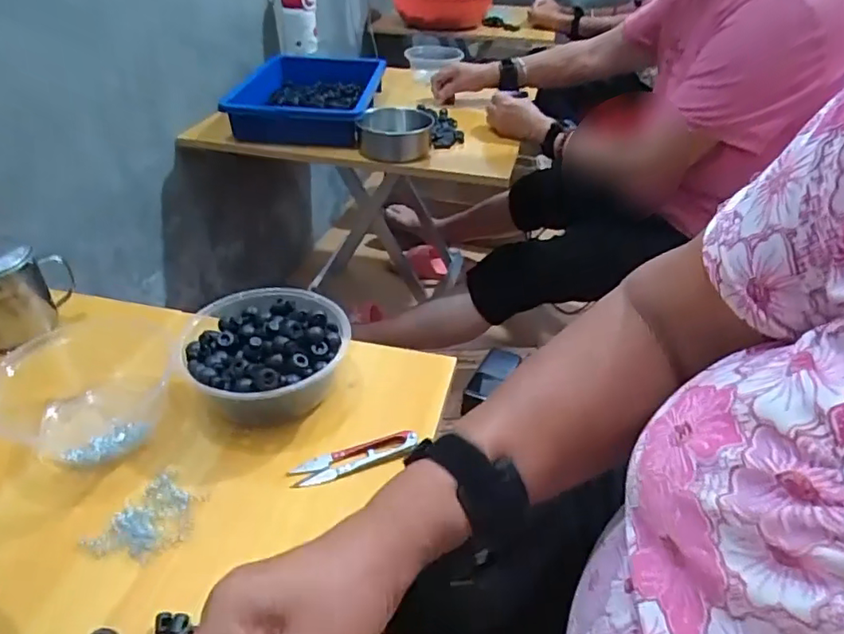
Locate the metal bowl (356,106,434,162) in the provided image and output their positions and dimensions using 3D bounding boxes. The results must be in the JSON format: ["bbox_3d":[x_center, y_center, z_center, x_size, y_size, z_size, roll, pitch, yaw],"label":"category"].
[{"bbox_3d":[-0.046,-0.315,0.998,0.128,0.058,0.134,1,37,-1],"label":"metal bowl"}]

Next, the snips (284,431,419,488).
[{"bbox_3d":[-0.053,0.111,0.462,0.101,0.011,0.023,-13,40,-18],"label":"snips"}]

